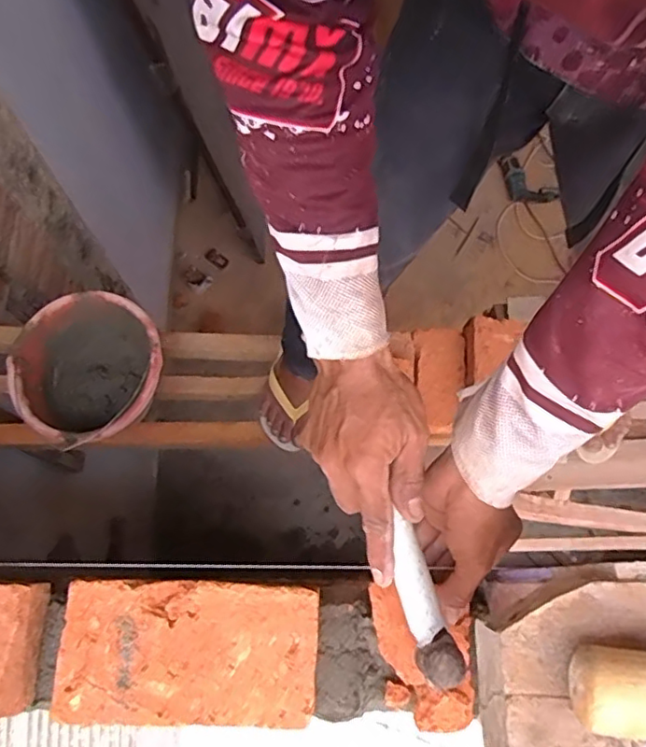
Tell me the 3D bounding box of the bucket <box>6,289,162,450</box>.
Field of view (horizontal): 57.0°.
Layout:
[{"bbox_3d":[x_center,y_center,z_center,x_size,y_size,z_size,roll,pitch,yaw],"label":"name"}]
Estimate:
[{"bbox_3d":[-0.377,0.007,1.021,0.234,0.181,0.235,0,71,0],"label":"bucket"}]

